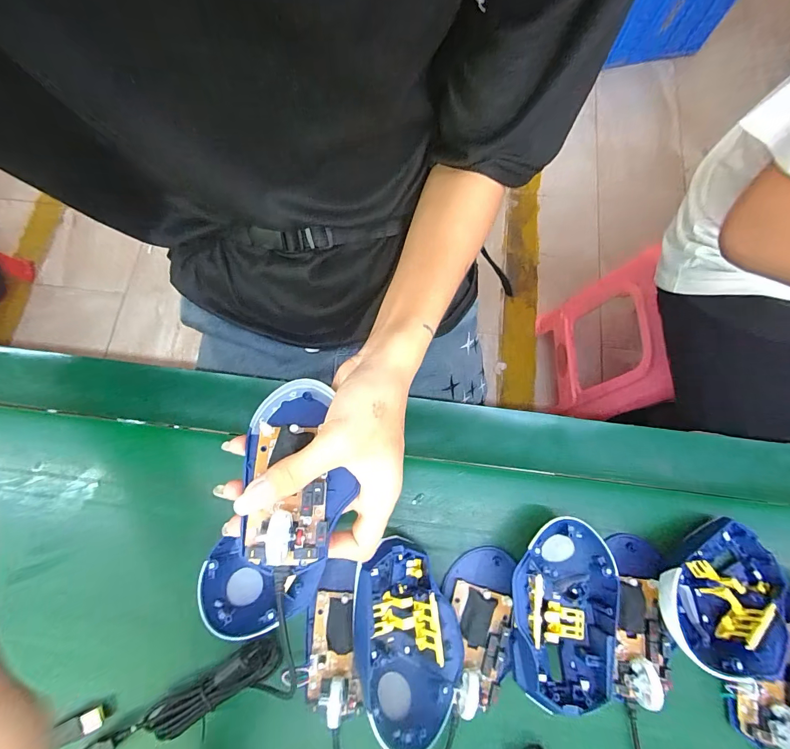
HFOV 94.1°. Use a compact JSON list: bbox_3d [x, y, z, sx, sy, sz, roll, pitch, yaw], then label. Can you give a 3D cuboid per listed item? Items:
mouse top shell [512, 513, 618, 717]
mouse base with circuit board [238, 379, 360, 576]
[{"bbox_3d":[0.118,0.167,0.269,0.073,0.042,0.119,13,77,4],"label":"mouse top shell"},{"bbox_3d":[-0.062,0.057,0.228,0.064,0.016,0.111,-7,68,-2],"label":"mouse base with circuit board"}]

